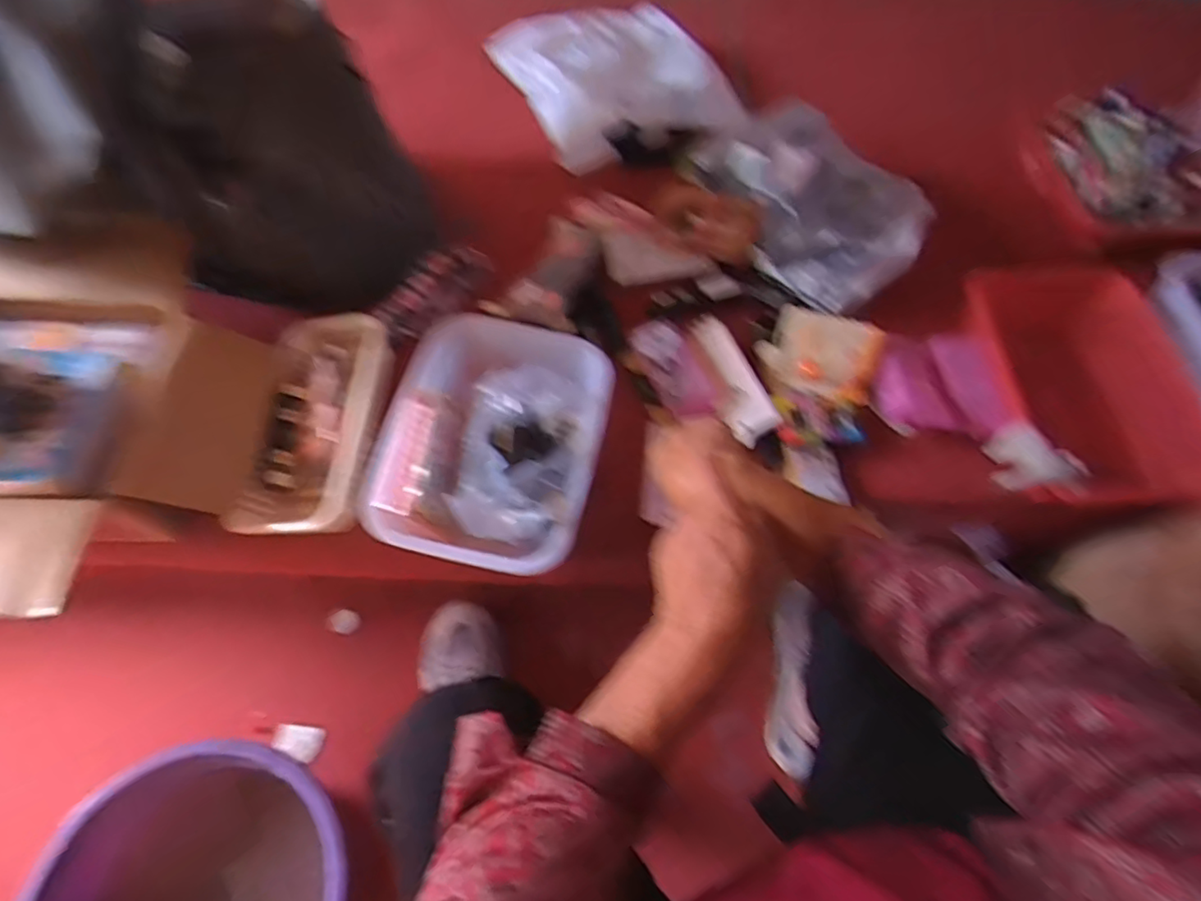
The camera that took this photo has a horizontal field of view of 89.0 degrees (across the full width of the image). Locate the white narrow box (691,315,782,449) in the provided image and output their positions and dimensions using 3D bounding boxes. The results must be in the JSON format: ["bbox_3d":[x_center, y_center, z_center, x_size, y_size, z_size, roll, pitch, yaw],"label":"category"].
[{"bbox_3d":[0.162,-0.091,0.778,0.056,0.039,0.178,-18,64,-13],"label":"white narrow box"}]

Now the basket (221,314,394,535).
[{"bbox_3d":[-0.319,-0.037,0.690,0.130,0.071,0.274,3,61,-3],"label":"basket"}]

